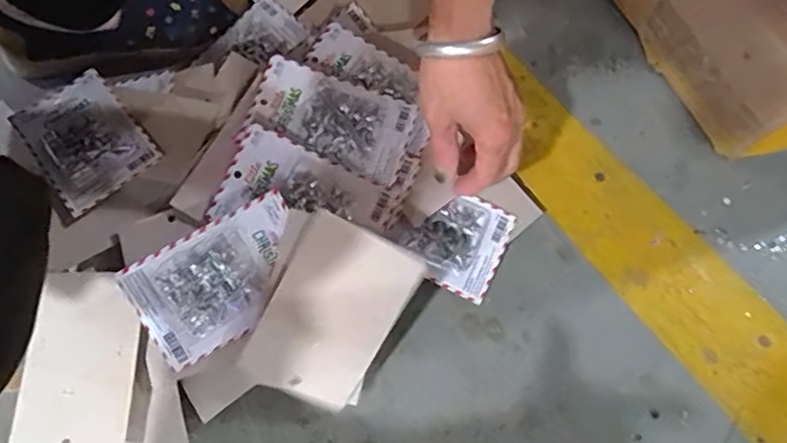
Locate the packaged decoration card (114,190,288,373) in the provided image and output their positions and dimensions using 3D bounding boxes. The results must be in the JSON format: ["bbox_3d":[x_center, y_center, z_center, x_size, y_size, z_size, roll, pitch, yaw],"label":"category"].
[{"bbox_3d":[-0.119,0.042,0.410,0.121,0.017,0.078,-30,96,-10],"label":"packaged decoration card"}]

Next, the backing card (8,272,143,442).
[{"bbox_3d":[-0.220,0.098,0.412,0.074,0.005,0.122,5,74,-7],"label":"backing card"}]

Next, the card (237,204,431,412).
[{"bbox_3d":[-0.045,0.065,0.400,0.082,0.009,0.129,26,101,-8],"label":"card"}]

